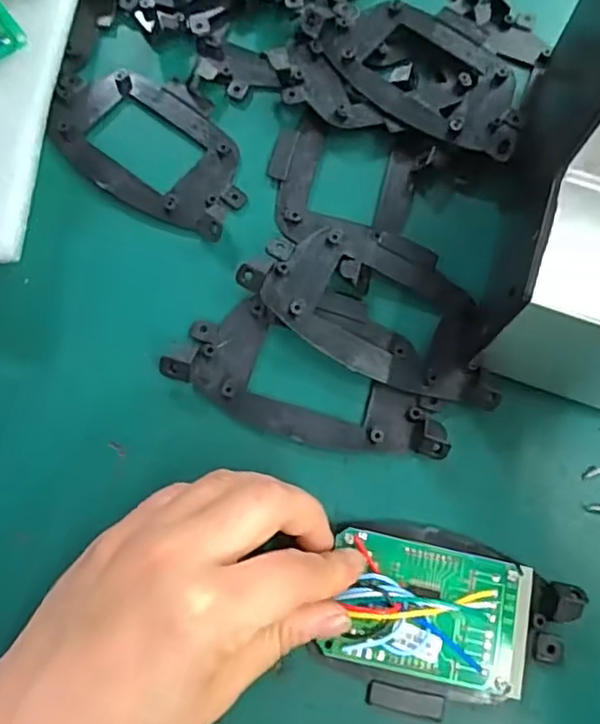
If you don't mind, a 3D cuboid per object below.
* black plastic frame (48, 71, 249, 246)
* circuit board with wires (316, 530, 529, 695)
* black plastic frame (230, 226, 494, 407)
[{"bbox_3d":[-0.074,-0.111,0.316,0.110,0.008,0.070,31,75,7],"label":"black plastic frame"},{"bbox_3d":[0.053,0.099,0.251,0.077,0.011,0.050,12,74,1],"label":"circuit board with wires"},{"bbox_3d":[0.039,-0.028,0.289,0.120,0.019,0.068,24,75,5],"label":"black plastic frame"}]

